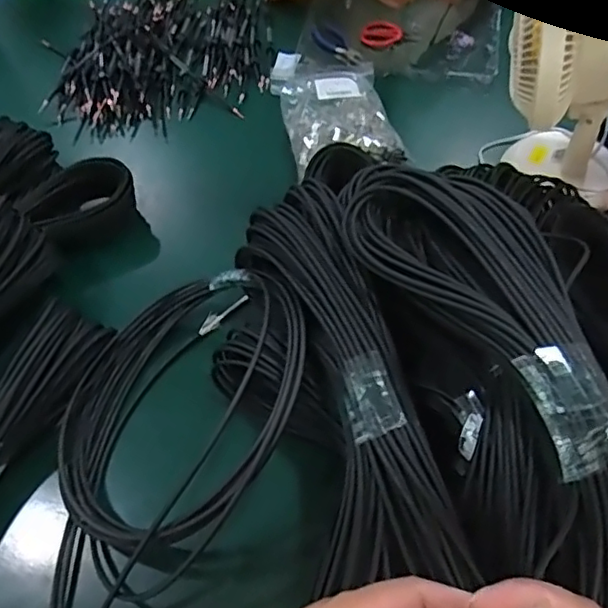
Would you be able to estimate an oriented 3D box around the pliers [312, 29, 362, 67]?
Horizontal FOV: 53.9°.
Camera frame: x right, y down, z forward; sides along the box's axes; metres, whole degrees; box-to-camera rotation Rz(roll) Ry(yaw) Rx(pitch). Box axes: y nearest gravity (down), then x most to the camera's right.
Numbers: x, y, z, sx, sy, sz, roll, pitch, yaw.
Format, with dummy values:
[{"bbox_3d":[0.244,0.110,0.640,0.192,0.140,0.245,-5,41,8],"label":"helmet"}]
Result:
[{"bbox_3d":[0.063,-0.482,1.116,0.046,0.012,0.125,-30,59,-15],"label":"pliers"}]

